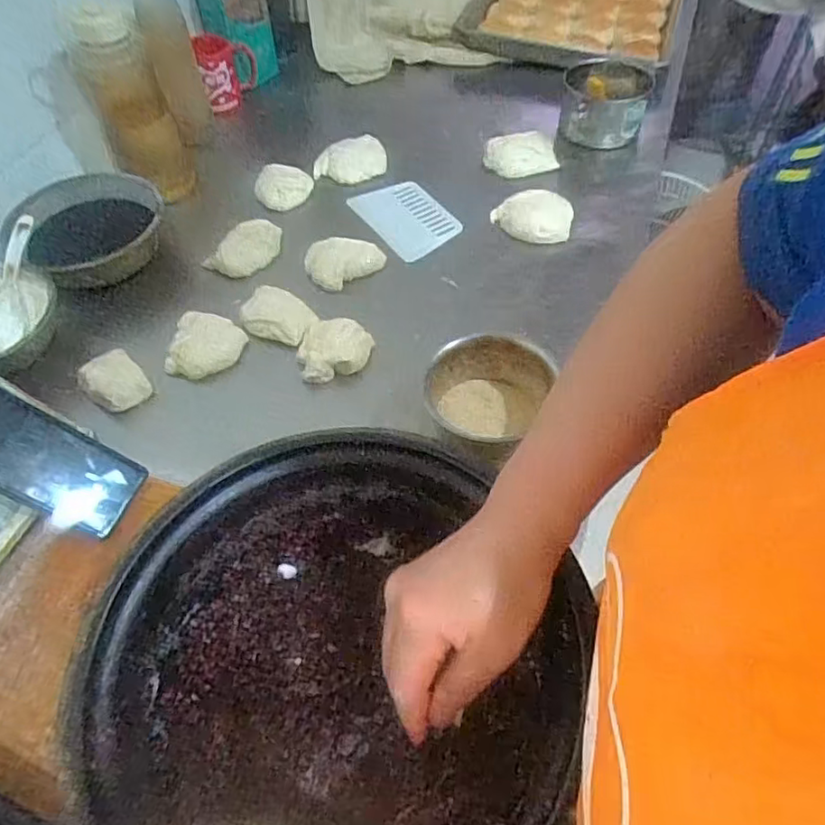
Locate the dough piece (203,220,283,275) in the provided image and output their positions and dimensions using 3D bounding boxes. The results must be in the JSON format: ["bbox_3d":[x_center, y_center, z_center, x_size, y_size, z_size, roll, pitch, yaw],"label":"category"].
[{"bbox_3d":[-0.203,-0.205,0.735,0.056,0.035,0.097,34,62,24],"label":"dough piece"}]

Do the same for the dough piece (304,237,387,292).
[{"bbox_3d":[-0.083,-0.185,0.723,0.092,0.036,0.053,-26,57,-16],"label":"dough piece"}]

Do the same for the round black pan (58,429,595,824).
[{"bbox_3d":[-0.044,0.146,0.381,0.265,0.115,0.250,-1,54,2],"label":"round black pan"}]

